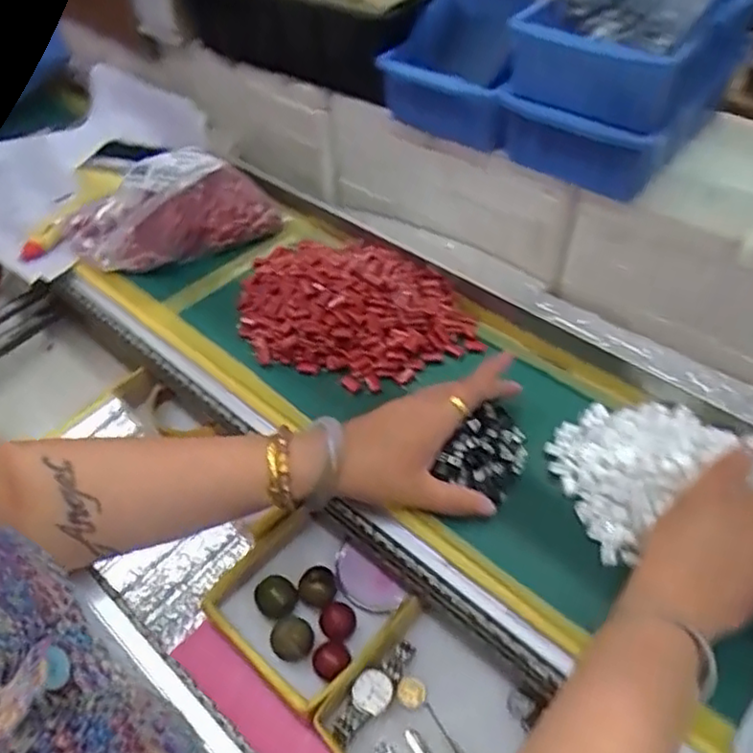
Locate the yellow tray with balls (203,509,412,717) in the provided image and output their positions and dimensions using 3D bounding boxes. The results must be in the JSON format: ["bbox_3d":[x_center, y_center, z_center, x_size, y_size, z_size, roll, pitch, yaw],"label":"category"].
[{"bbox_3d":[-0.054,0.167,0.492,0.117,0.049,0.112,32,59,29],"label":"yellow tray with balls"}]

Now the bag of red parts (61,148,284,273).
[{"bbox_3d":[-0.199,-0.160,0.641,0.197,0.051,0.140,-17,50,-8],"label":"bag of red parts"}]

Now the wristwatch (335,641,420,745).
[{"bbox_3d":[-0.001,0.216,0.451,0.025,0.017,0.076,31,59,28],"label":"wristwatch"}]

